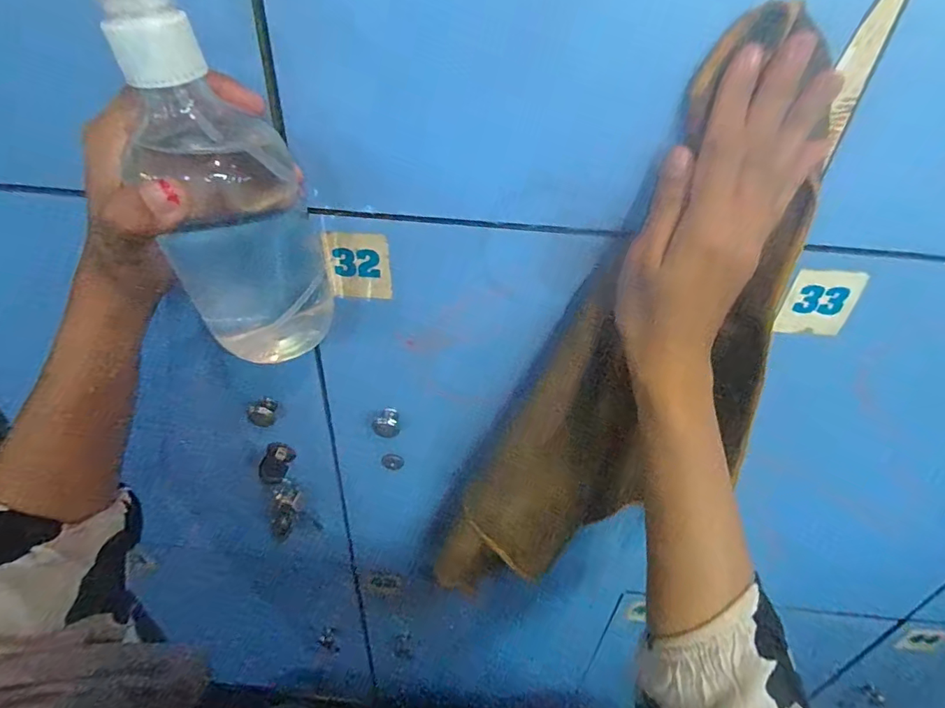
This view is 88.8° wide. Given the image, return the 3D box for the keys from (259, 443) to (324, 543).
[{"bbox_3d":[-0.163,0.120,0.426,0.037,0.084,0.009,-13,4,-21],"label":"keys"}]

